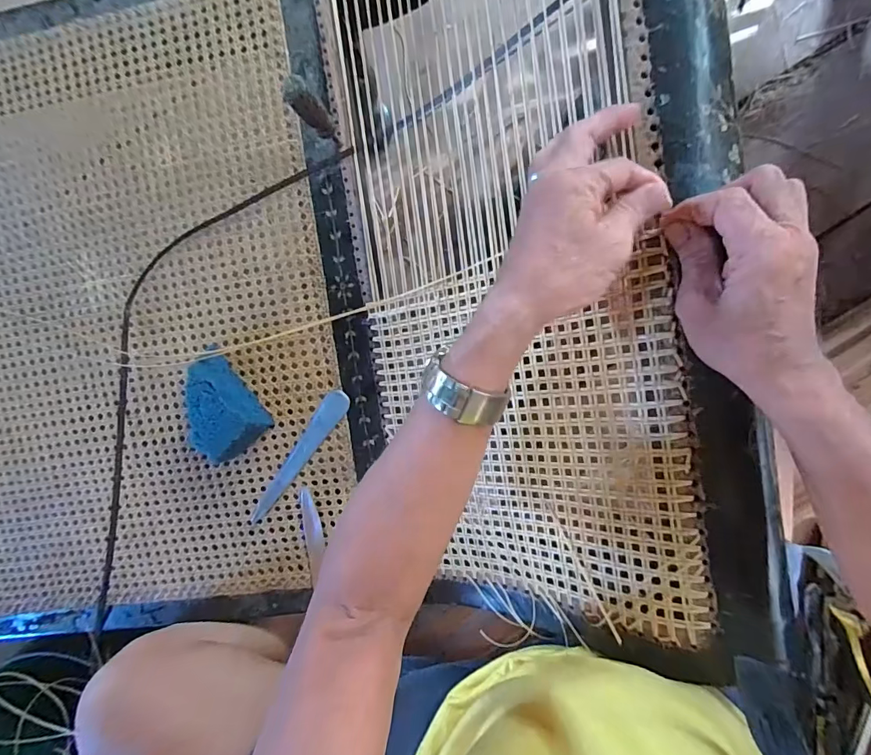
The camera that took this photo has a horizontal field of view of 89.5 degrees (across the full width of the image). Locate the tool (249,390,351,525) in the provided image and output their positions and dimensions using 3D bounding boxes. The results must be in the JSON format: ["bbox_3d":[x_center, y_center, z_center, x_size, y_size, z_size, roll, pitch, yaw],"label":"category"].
[{"bbox_3d":[-0.164,0.093,0.518,0.028,0.004,0.187,38,96,1],"label":"tool"}]

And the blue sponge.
[{"bbox_3d":[-0.250,0.029,0.497,0.071,0.057,0.124,-33,91,6],"label":"blue sponge"}]

